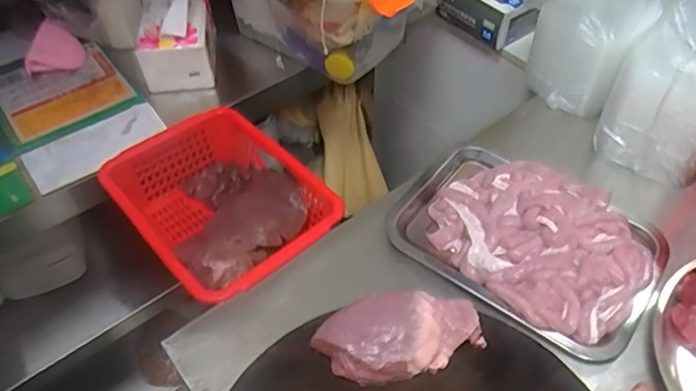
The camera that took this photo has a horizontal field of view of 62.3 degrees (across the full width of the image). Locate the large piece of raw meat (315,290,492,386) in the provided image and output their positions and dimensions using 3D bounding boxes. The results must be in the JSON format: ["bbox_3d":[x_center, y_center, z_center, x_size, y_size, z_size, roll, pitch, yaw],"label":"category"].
[{"bbox_3d":[0.044,0.115,0.478,0.139,0.036,0.067,-11,51,-8],"label":"large piece of raw meat"}]

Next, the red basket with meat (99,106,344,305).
[{"bbox_3d":[-0.144,0.020,0.694,0.189,0.090,0.256,-34,57,-24],"label":"red basket with meat"}]

